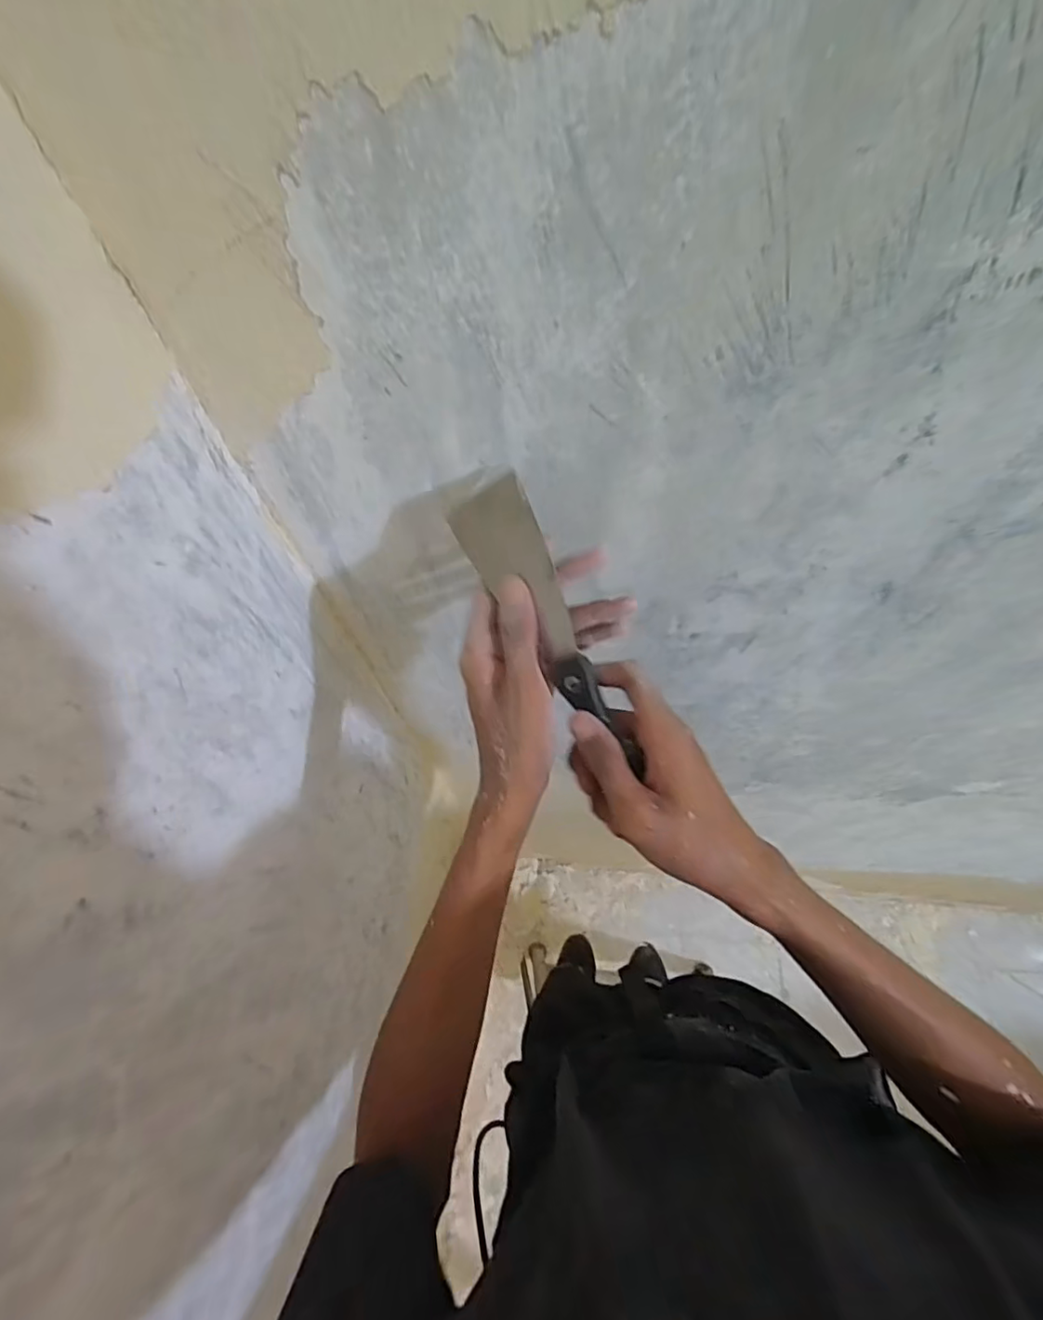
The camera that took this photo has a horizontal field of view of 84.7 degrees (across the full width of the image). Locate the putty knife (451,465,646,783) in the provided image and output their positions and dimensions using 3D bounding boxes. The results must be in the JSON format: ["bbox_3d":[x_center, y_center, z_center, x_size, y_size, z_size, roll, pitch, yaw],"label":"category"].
[{"bbox_3d":[0.017,-0.020,0.330,0.046,0.018,0.168,-27,94,25],"label":"putty knife"}]

